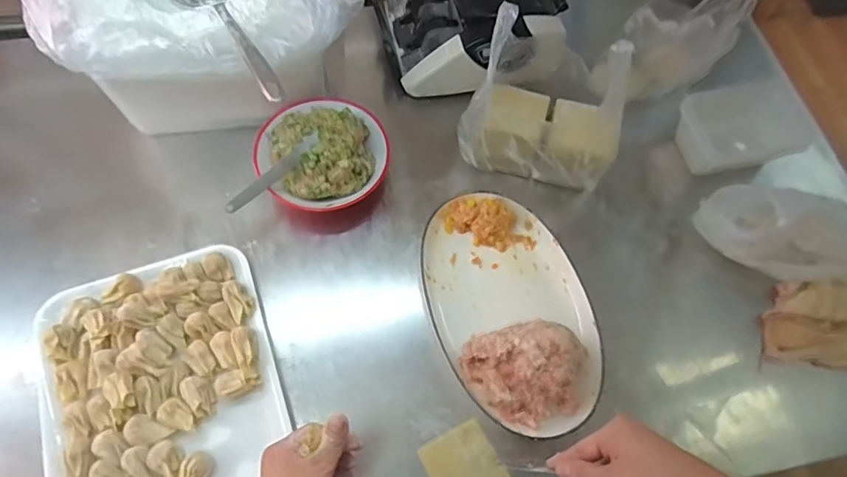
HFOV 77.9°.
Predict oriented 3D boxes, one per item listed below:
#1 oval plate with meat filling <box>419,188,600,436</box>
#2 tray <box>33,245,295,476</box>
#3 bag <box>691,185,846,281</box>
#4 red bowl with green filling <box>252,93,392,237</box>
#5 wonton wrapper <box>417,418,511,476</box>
[{"bbox_3d":[0.107,0.080,0.654,0.195,0.090,0.315,-18,68,-11],"label":"oval plate with meat filling"},{"bbox_3d":[-0.300,0.179,0.601,0.254,0.035,0.324,-18,68,-11],"label":"tray"},{"bbox_3d":[0.537,-0.006,0.714,0.318,0.089,0.129,11,65,2],"label":"bag"},{"bbox_3d":[-0.132,-0.108,0.709,0.169,0.103,0.166,1,65,-3],"label":"red bowl with green filling"},{"bbox_3d":[0.045,0.257,0.592,0.079,0.004,0.079,-27,62,-7],"label":"wonton wrapper"}]

